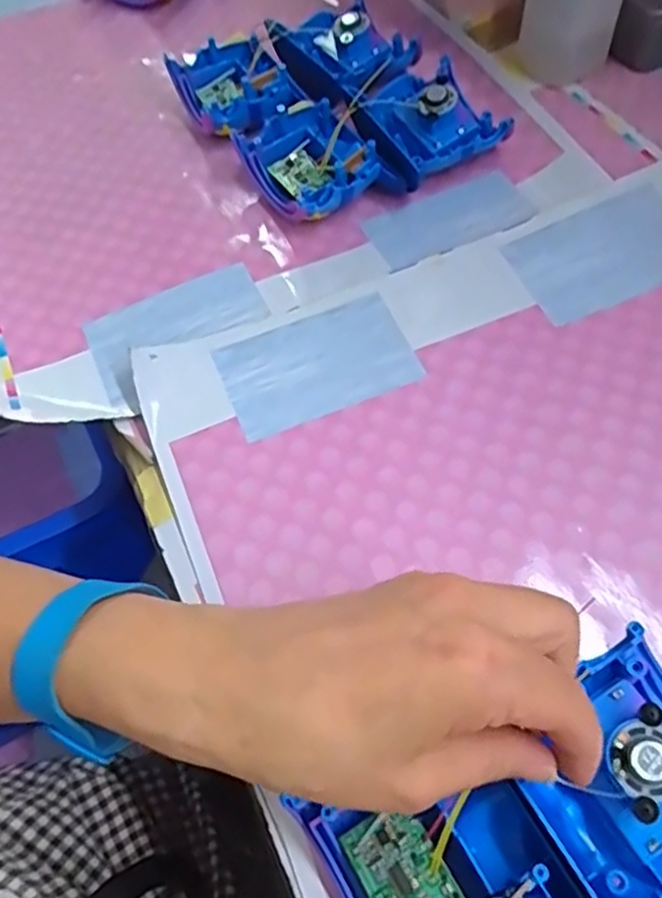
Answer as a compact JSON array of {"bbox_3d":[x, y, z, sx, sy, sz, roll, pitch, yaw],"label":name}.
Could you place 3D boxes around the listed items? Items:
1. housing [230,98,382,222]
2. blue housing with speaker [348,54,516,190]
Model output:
[{"bbox_3d":[-0.014,-0.191,0.463,0.074,0.039,0.091,-34,62,-15],"label":"housing"},{"bbox_3d":[0.056,-0.222,0.475,0.096,0.043,0.091,-27,60,-11],"label":"blue housing with speaker"}]

